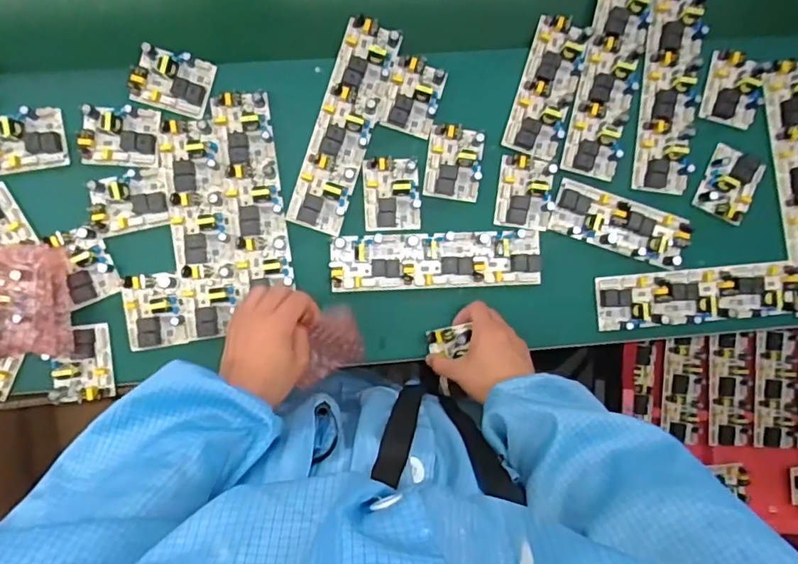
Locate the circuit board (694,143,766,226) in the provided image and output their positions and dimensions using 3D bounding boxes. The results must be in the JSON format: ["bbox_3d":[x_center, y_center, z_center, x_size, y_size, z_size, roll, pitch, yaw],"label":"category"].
[{"bbox_3d":[0.393,-0.117,0.656,0.060,0.015,0.079,23,87,-4],"label":"circuit board"}]

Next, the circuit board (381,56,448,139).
[{"bbox_3d":[0.018,-0.210,0.623,0.058,0.017,0.080,17,88,-4],"label":"circuit board"}]

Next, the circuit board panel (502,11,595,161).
[{"bbox_3d":[0.173,-0.224,0.639,0.063,0.014,0.161,18,88,-4],"label":"circuit board panel"}]

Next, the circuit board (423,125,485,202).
[{"bbox_3d":[0.064,-0.135,0.630,0.063,0.017,0.079,7,88,-4],"label":"circuit board"}]

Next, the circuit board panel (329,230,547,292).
[{"bbox_3d":[0.044,-0.025,0.624,0.235,0.018,0.063,-2,89,-4],"label":"circuit board panel"}]

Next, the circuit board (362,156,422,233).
[{"bbox_3d":[-0.007,-0.099,0.624,0.062,0.016,0.080,-3,89,-4],"label":"circuit board"}]

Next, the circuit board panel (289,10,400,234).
[{"bbox_3d":[-0.061,-0.175,0.622,0.062,0.015,0.237,18,88,-4],"label":"circuit board panel"}]

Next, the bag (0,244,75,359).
[{"bbox_3d":[-0.394,0.020,0.567,0.093,0.067,0.116,-2,89,-4],"label":"bag"}]

